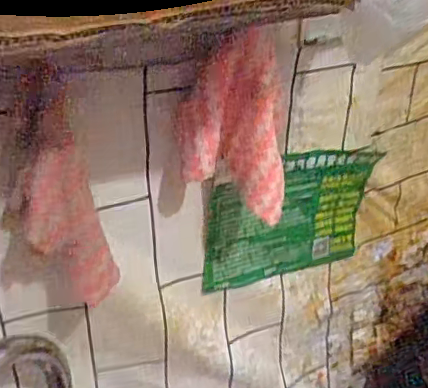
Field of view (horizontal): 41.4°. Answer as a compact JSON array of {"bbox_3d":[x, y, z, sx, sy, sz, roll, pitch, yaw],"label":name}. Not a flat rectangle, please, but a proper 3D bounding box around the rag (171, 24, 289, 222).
[{"bbox_3d":[0.015,-0.058,0.464,0.093,0.142,0.034,5,29,5],"label":"rag"}]

